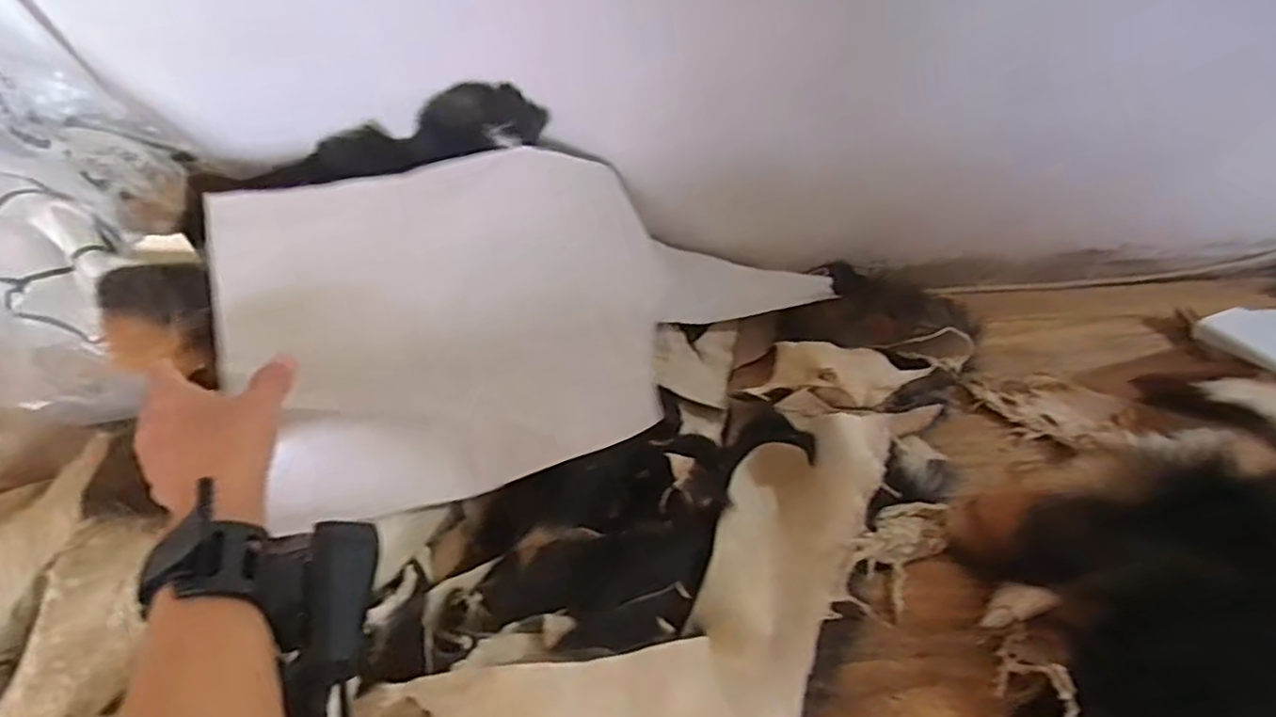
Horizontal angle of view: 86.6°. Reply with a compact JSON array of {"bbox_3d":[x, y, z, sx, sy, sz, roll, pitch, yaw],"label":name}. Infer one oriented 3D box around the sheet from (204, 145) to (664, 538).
[{"bbox_3d":[-0.123,-0.038,0.497,0.309,0.050,0.254,-13,77,-23],"label":"sheet"}]

